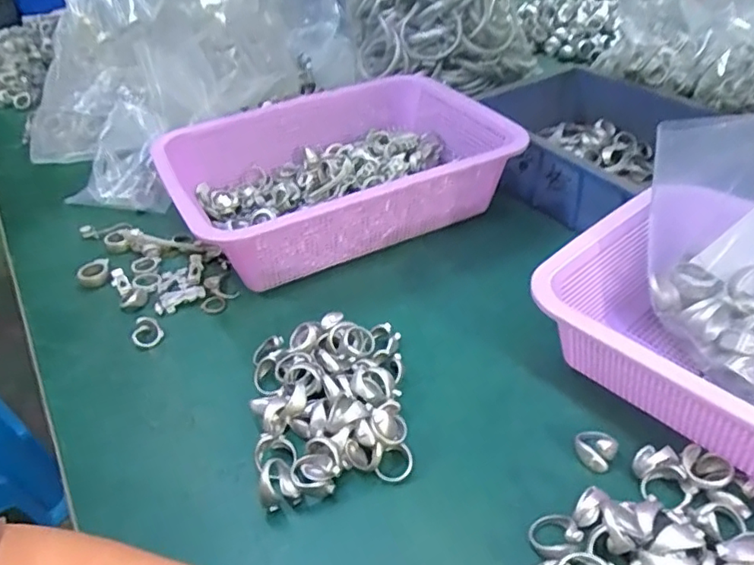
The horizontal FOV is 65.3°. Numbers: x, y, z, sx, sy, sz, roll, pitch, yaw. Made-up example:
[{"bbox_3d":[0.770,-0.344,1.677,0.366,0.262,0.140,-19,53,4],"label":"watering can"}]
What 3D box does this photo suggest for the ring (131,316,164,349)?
[{"bbox_3d":[-0.180,0.038,0.459,0.023,0.013,0.027,-23,43,-20],"label":"ring"}]

